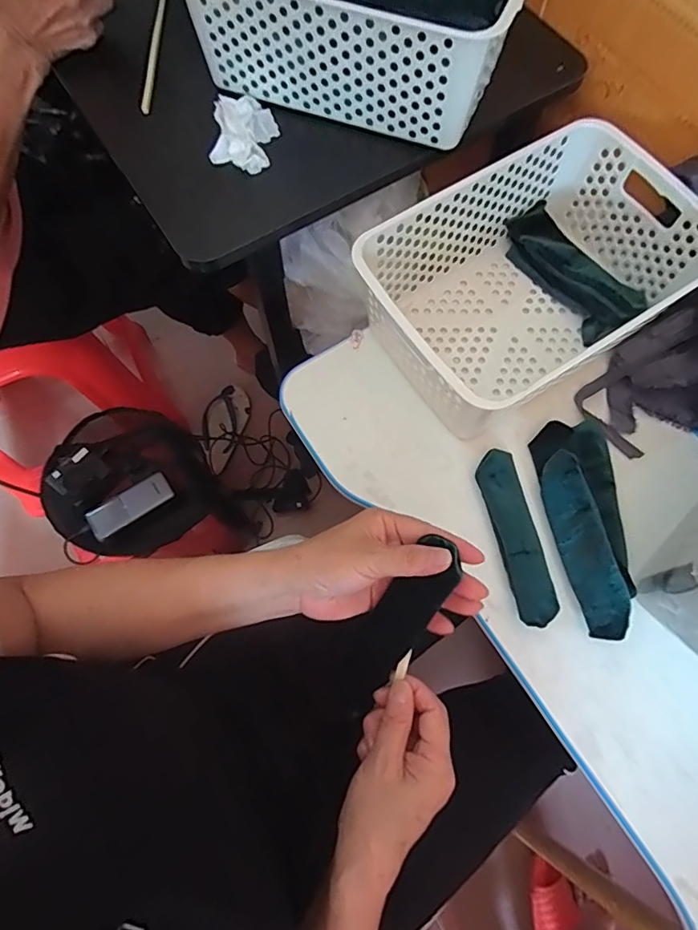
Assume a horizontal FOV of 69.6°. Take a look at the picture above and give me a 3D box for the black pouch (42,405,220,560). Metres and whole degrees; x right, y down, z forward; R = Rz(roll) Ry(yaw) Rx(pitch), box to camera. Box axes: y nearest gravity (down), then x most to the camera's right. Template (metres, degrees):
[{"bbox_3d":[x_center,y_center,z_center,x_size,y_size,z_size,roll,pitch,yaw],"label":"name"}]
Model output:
[{"bbox_3d":[-0.356,0.018,0.797,0.266,0.069,0.234,42,77,13],"label":"black pouch"}]

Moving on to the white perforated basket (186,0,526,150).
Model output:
[{"bbox_3d":[0.006,-0.466,0.494,0.324,0.103,0.229,18,73,7],"label":"white perforated basket"}]

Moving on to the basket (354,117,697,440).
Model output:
[{"bbox_3d":[0.176,-0.179,0.499,0.310,0.115,0.212,-29,73,-8],"label":"basket"}]

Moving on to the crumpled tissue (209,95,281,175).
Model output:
[{"bbox_3d":[-0.104,-0.335,0.501,0.060,0.022,0.093,-3,72,0],"label":"crumpled tissue"}]

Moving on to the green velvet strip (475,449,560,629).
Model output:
[{"bbox_3d":[0.153,0.062,0.460,0.035,0.018,0.161,-10,72,-2],"label":"green velvet strip"}]

